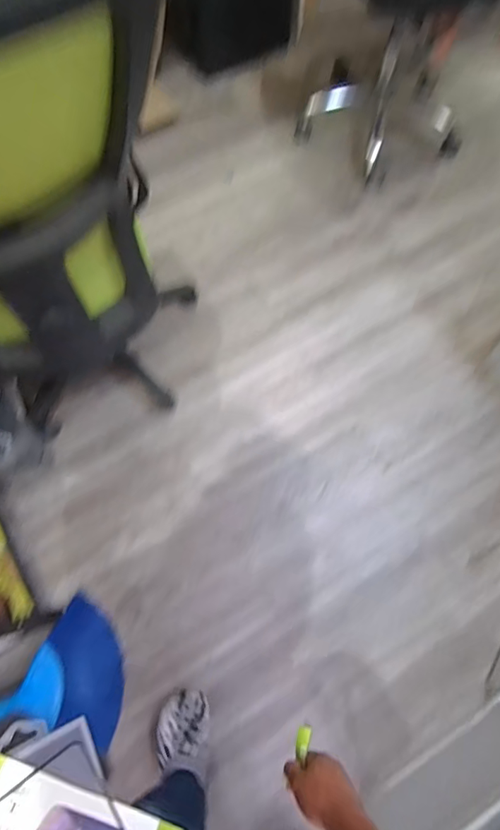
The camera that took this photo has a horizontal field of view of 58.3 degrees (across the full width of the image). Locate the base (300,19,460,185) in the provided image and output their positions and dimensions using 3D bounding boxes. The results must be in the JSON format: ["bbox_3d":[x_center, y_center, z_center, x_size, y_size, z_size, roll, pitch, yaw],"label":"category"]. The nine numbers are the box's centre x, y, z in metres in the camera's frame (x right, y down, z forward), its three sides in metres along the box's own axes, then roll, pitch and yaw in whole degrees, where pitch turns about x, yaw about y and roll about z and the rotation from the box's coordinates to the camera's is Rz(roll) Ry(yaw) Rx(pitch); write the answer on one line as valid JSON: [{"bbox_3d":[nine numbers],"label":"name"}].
[{"bbox_3d":[0.434,-1.066,1.450,0.508,0.298,0.488,-1,73,2],"label":"base"}]

